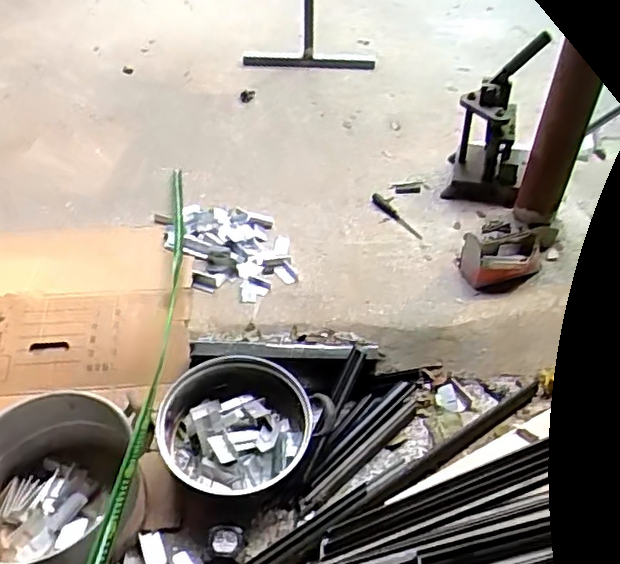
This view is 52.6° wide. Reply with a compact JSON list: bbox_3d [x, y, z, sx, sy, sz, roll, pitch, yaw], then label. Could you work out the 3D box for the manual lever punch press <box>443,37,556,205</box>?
[{"bbox_3d":[0.503,-0.440,1.698,0.198,0.413,0.220,15,45,14],"label":"manual lever punch press"}]

